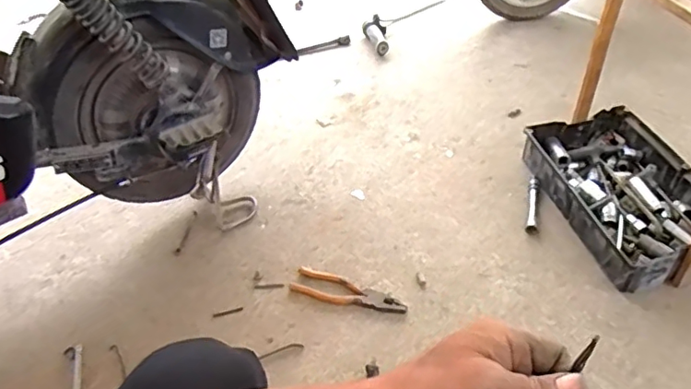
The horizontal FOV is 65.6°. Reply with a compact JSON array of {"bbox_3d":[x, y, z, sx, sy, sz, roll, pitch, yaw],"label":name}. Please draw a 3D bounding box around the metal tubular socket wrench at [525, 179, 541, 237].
[{"bbox_3d":[0.348,0.021,0.992,0.021,0.018,0.131,9,47,14],"label":"metal tubular socket wrench"}]

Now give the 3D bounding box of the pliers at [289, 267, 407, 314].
[{"bbox_3d":[0.006,0.163,0.889,0.192,0.010,0.052,12,47,16],"label":"pliers"}]

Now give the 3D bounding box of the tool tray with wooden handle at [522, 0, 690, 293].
[{"bbox_3d":[0.490,-0.107,0.853,0.243,0.373,0.370,-14,48,-9],"label":"tool tray with wooden handle"}]

